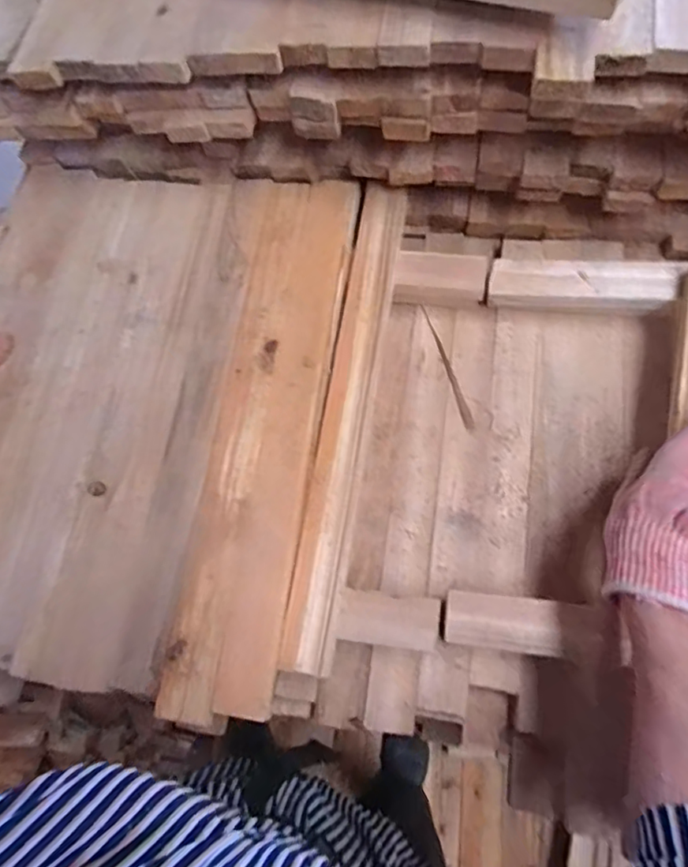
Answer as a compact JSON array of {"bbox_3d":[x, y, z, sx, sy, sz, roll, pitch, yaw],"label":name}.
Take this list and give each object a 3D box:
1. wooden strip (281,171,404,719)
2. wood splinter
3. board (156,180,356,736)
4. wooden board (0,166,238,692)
[{"bbox_3d":[0.005,-0.027,0.509,0.041,0.016,0.479,6,69,9],"label":"wooden strip"},{"bbox_3d":[0.105,-0.069,0.576,0.009,0.005,0.146,-16,67,1],"label":"wood splinter"},{"bbox_3d":[-0.073,-0.025,0.508,0.103,0.020,0.502,4,69,9],"label":"board"},{"bbox_3d":[-0.258,-0.049,0.537,0.267,0.030,0.500,3,67,3],"label":"wooden board"}]

